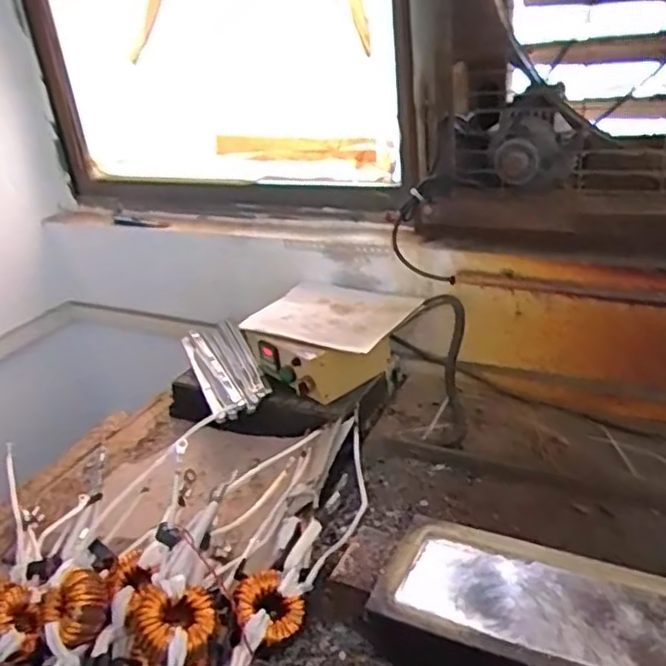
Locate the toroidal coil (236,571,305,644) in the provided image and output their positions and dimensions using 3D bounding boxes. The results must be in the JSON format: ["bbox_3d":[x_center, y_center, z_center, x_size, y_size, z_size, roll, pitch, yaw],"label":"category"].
[{"bbox_3d":[-0.071,0.292,0.703,0.073,0.030,0.073,12,40,-10],"label":"toroidal coil"}]

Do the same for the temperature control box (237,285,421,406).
[{"bbox_3d":[-0.005,0.006,1.122,0.252,0.110,0.223,13,33,34],"label":"temperature control box"}]

